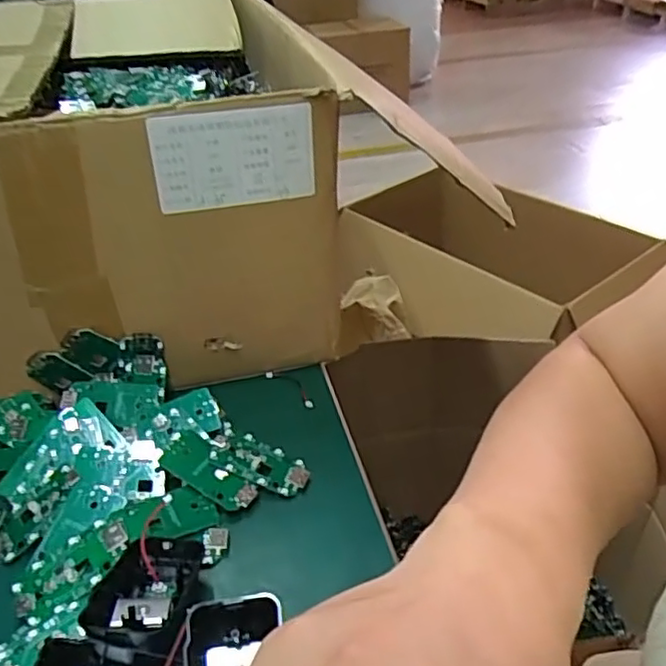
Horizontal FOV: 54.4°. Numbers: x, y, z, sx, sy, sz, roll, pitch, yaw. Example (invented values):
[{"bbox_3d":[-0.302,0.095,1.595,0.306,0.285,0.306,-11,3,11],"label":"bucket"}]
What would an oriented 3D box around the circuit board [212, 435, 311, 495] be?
[{"bbox_3d":[-0.047,0.082,0.417,0.063,0.004,0.029,23,39,6],"label":"circuit board"}]

